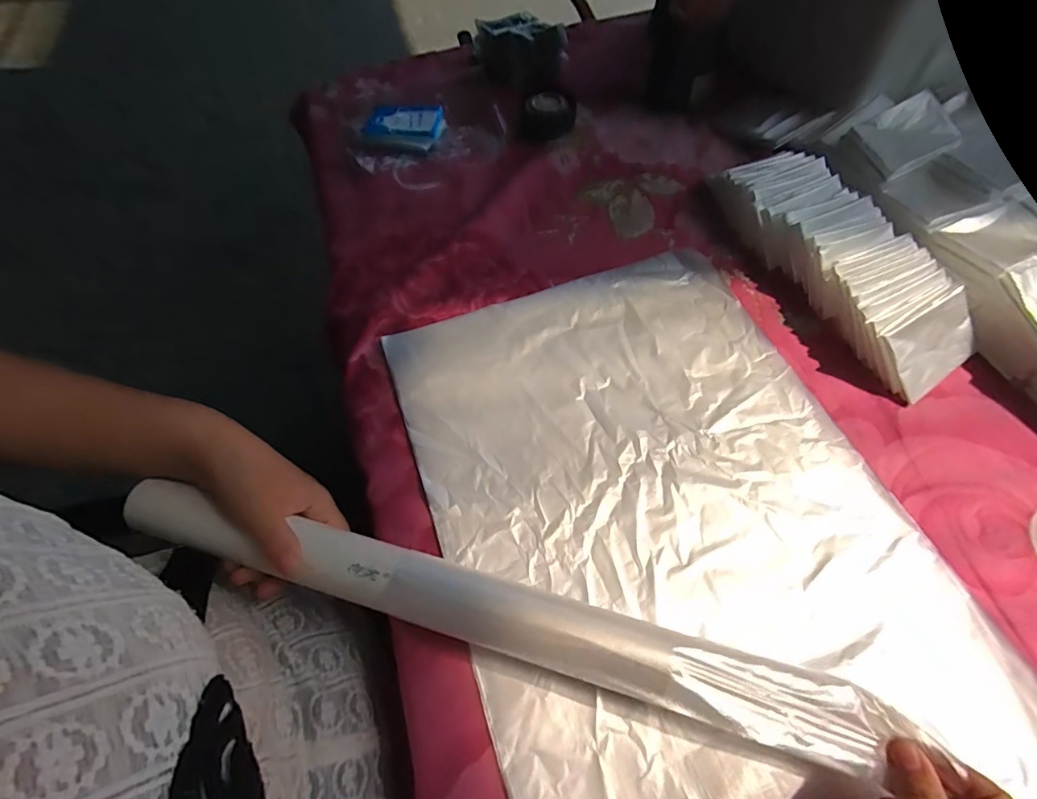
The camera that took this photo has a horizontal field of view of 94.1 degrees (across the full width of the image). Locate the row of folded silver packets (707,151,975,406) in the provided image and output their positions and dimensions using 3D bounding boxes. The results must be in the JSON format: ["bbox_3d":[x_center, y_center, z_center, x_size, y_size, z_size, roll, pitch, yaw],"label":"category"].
[{"bbox_3d":[0.285,-0.132,0.434,0.099,0.045,0.271,-24,61,-10],"label":"row of folded silver packets"}]

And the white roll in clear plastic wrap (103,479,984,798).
[{"bbox_3d":[-0.032,0.130,0.297,0.479,0.041,0.042,14,62,10],"label":"white roll in clear plastic wrap"}]

